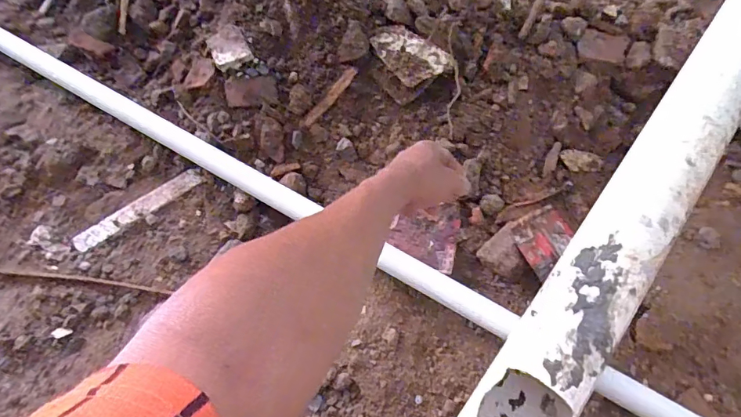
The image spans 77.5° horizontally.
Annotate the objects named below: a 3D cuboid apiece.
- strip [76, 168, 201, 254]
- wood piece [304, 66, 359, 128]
[{"bbox_3d":[-0.316,0.000,0.630,0.181,0.008,0.029,-31,67,-19],"label":"strip"},{"bbox_3d":[-0.056,-0.156,0.648,0.015,0.005,0.103,43,93,18],"label":"wood piece"}]

